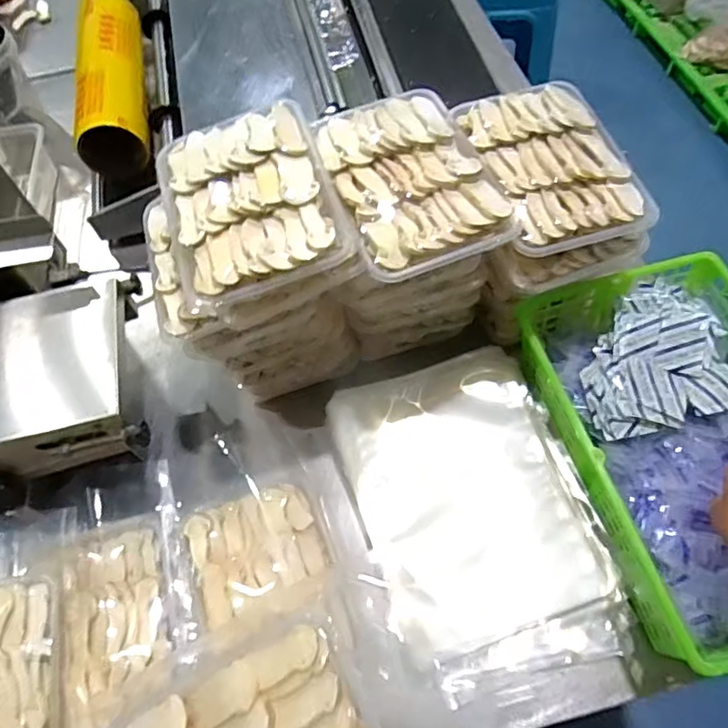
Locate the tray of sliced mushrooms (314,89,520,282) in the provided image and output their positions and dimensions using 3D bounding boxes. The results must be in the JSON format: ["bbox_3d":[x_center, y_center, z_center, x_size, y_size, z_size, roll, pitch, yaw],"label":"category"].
[{"bbox_3d":[0.038,-0.162,0.490,0.126,0.033,0.175,-19,60,-8],"label":"tray of sliced mushrooms"}]

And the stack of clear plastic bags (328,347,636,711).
[{"bbox_3d":[0.103,0.137,0.546,0.204,0.038,0.301,-16,60,-7],"label":"stack of clear plastic bags"}]

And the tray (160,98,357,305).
[{"bbox_3d":[-0.095,-0.139,0.470,0.135,0.037,0.174,-17,60,-7],"label":"tray"}]

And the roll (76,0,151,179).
[{"bbox_3d":[-0.365,-0.417,0.826,0.090,0.079,0.335,-11,59,-4],"label":"roll"}]

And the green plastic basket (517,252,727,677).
[{"bbox_3d":[0.292,0.066,0.516,0.213,0.081,0.347,-14,60,-6],"label":"green plastic basket"}]

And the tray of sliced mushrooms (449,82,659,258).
[{"bbox_3d":[0.169,-0.184,0.521,0.129,0.039,0.172,-16,60,-6],"label":"tray of sliced mushrooms"}]

